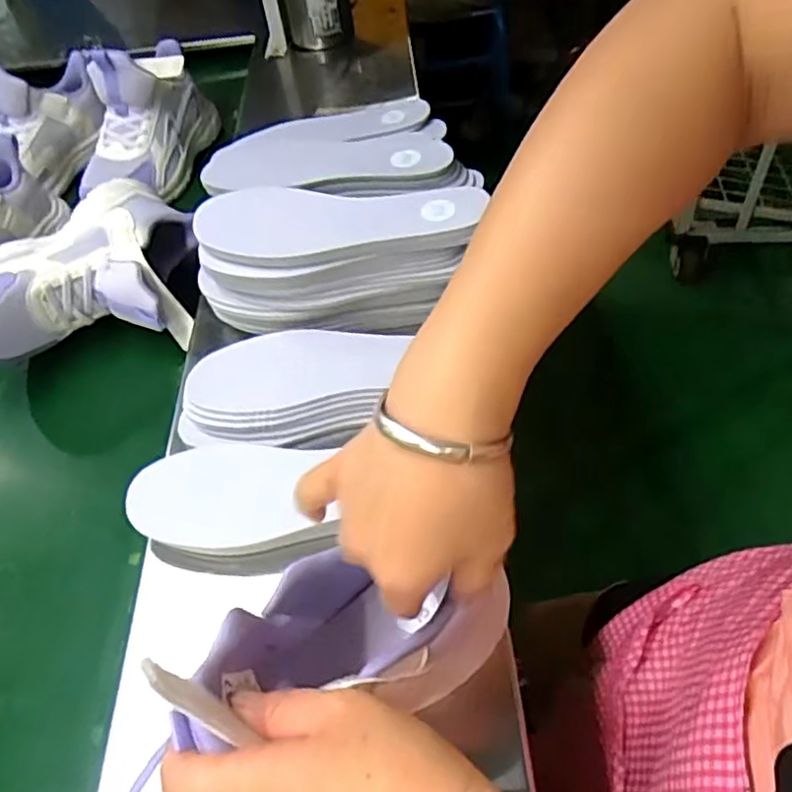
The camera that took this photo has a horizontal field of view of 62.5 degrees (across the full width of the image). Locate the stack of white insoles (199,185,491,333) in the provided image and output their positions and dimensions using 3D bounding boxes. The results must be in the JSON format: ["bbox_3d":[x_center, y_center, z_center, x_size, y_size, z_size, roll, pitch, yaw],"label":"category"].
[{"bbox_3d":[-0.045,-0.111,0.538,0.231,0.091,0.084,1,51,3],"label":"stack of white insoles"}]

